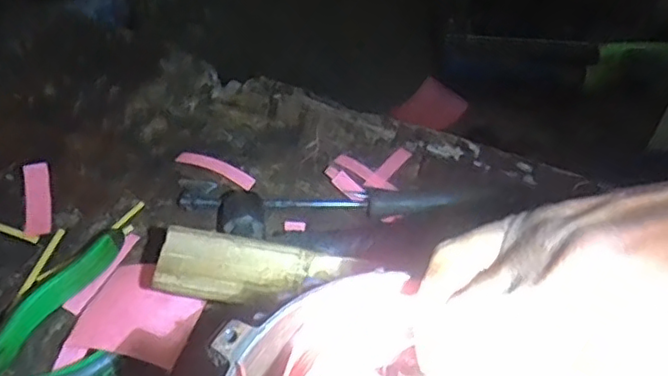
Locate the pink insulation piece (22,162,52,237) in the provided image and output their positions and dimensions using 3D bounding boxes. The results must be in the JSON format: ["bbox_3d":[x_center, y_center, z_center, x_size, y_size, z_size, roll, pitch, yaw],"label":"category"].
[{"bbox_3d":[-0.229,0.008,0.478,0.019,0.009,0.070,-12,48,-15],"label":"pink insulation piece"}]

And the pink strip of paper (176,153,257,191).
[{"bbox_3d":[-0.097,-0.017,0.511,0.069,0.008,0.013,21,48,16],"label":"pink strip of paper"}]

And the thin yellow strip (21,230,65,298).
[{"bbox_3d":[-0.209,0.052,0.448,0.007,0.004,0.059,8,46,4],"label":"thin yellow strip"}]

